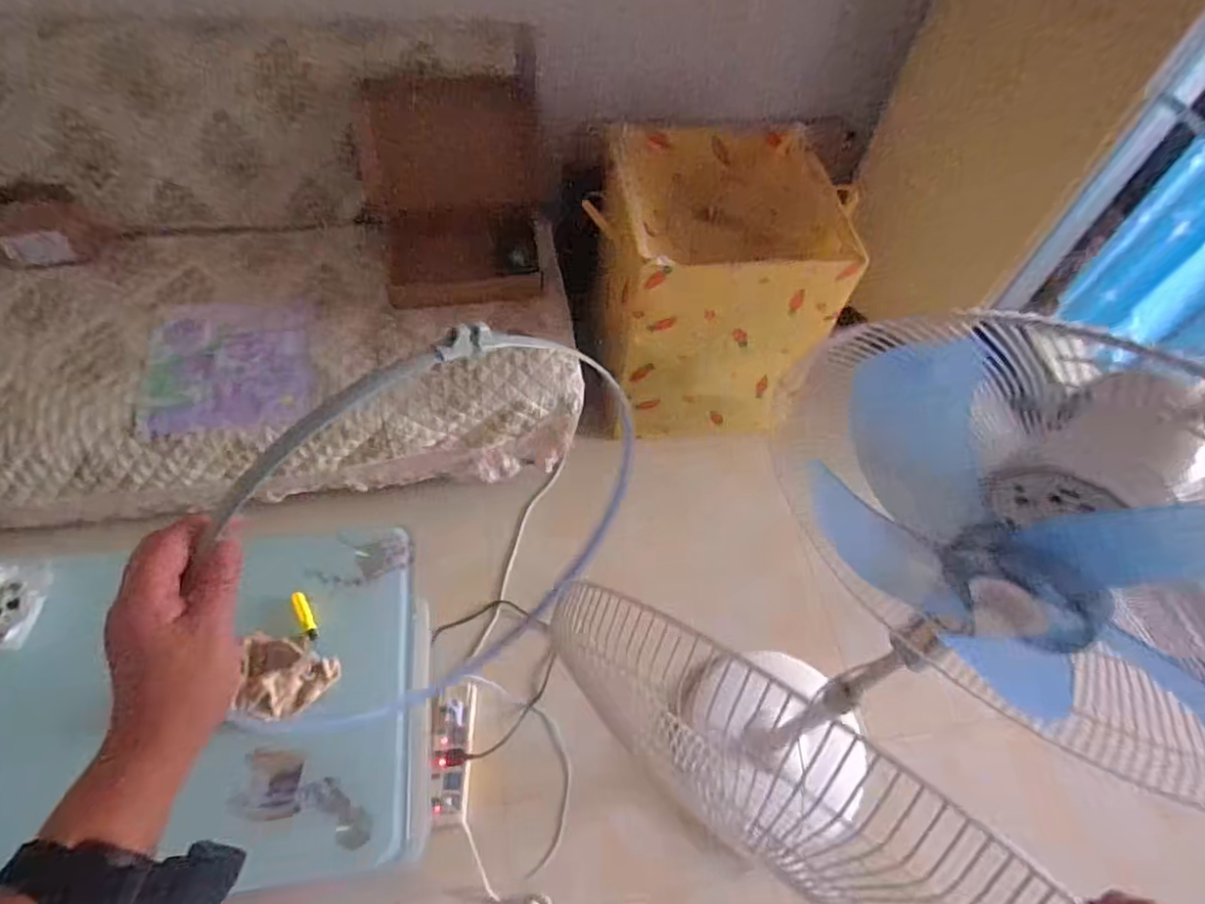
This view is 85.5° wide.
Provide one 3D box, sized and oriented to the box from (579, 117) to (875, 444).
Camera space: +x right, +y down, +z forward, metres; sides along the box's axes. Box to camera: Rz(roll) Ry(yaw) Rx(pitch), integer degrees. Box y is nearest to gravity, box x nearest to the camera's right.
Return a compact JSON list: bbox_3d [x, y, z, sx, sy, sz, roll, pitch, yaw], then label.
[{"bbox_3d":[0.241,-0.393,1.556,0.466,0.521,0.452,-4,57,-7],"label":"box"}]

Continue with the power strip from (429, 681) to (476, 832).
[{"bbox_3d":[-0.301,0.592,1.293,0.079,0.044,0.268,1,56,-4],"label":"power strip"}]

